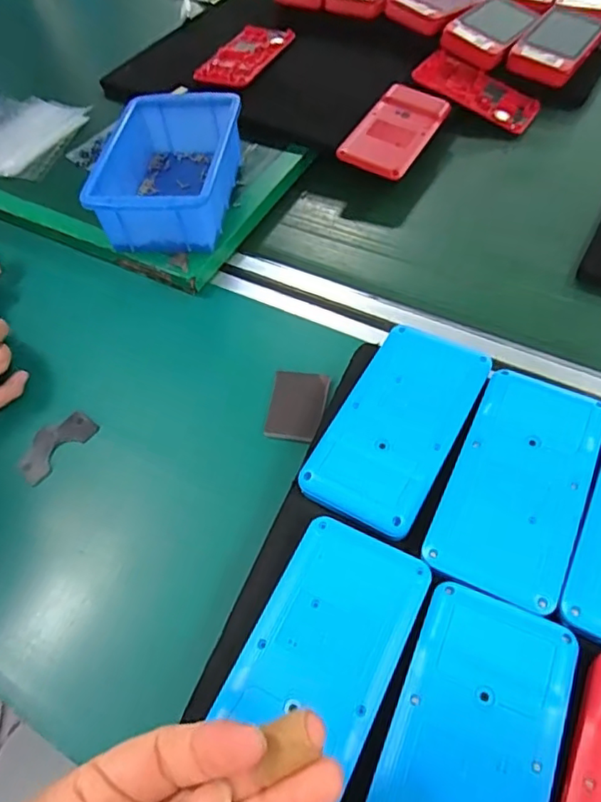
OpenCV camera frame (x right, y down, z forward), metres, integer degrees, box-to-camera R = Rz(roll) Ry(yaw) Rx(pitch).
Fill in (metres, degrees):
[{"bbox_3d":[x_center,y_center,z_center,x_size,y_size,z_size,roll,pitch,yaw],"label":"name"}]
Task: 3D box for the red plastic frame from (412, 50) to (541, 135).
[{"bbox_3d":[0.171,-0.303,0.550,0.120,0.009,0.056,36,64,12],"label":"red plastic frame"}]

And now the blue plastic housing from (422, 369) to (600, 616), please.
[{"bbox_3d":[0.108,0.038,0.279,0.062,0.012,0.115,21,60,18],"label":"blue plastic housing"}]

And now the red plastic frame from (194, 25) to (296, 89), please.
[{"bbox_3d":[-0.055,-0.355,0.584,0.062,0.010,0.118,20,60,18],"label":"red plastic frame"}]

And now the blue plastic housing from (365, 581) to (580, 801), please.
[{"bbox_3d":[0.066,0.137,0.220,0.062,0.012,0.117,18,59,17],"label":"blue plastic housing"}]

